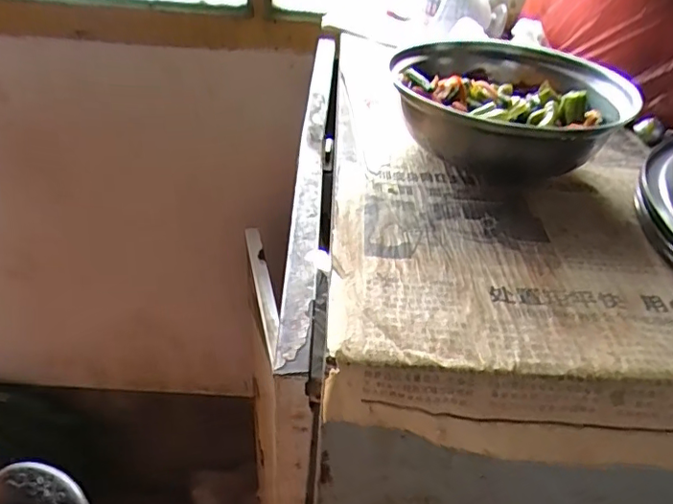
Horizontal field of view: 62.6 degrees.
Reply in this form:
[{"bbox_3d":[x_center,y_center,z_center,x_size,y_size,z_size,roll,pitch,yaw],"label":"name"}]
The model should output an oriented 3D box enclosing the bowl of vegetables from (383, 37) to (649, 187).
[{"bbox_3d":[0.099,-0.088,0.345,0.116,0.053,0.135,-20,44,-26],"label":"bowl of vegetables"}]

